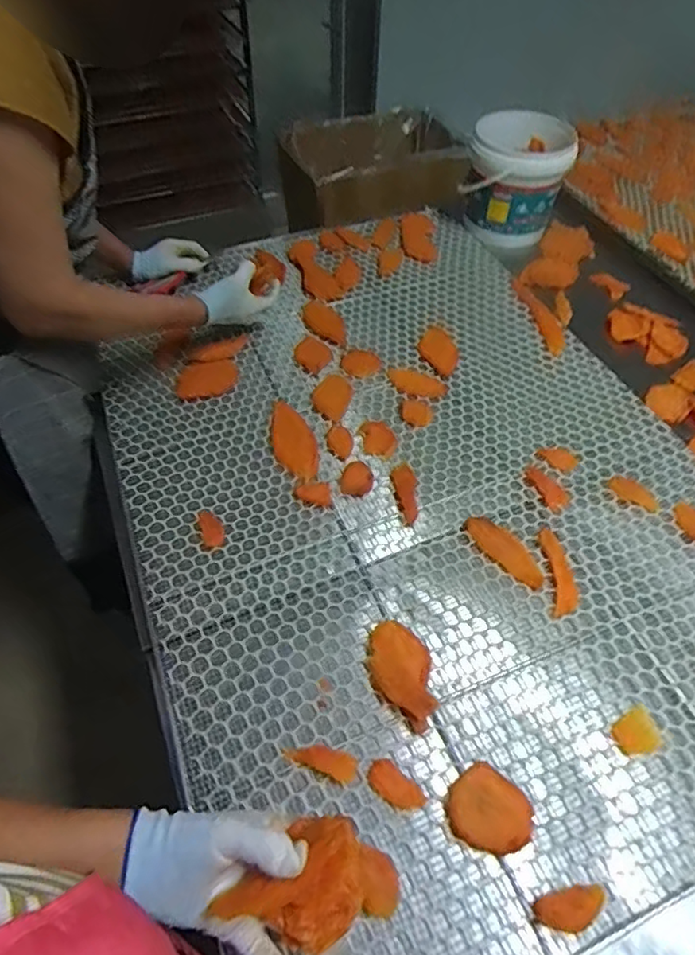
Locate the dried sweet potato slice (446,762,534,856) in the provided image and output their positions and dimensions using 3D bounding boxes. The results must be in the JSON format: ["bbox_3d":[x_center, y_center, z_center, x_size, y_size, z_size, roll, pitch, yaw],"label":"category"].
[{"bbox_3d":[0.138,0.322,0.552,0.077,0.018,0.069,26,58,18],"label":"dried sweet potato slice"}]

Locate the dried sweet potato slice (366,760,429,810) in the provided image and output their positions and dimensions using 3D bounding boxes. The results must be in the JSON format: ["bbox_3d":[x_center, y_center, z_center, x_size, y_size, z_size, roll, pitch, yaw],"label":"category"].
[{"bbox_3d":[0.048,0.306,0.566,0.059,0.005,0.030,33,60,22],"label":"dried sweet potato slice"}]

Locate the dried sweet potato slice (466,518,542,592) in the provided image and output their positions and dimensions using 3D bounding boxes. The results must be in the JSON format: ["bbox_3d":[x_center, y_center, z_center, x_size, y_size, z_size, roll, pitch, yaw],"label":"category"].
[{"bbox_3d":[0.202,0.093,0.734,0.045,0.004,0.120,-31,60,-21],"label":"dried sweet potato slice"}]

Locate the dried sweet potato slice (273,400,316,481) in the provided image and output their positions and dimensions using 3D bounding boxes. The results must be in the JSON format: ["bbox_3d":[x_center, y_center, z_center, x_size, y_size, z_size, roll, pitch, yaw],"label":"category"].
[{"bbox_3d":[-0.080,-0.055,0.851,0.059,0.017,0.145,-10,55,-7],"label":"dried sweet potato slice"}]

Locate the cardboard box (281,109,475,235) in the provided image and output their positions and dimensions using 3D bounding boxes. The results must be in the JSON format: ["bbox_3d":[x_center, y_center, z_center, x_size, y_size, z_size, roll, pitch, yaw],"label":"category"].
[{"bbox_3d":[0.070,-0.890,1.617,0.496,0.154,0.410,-7,53,-6],"label":"cardboard box"}]

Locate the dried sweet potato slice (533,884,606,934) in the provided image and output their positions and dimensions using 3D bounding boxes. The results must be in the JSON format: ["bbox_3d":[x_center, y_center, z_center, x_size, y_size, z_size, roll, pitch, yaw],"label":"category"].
[{"bbox_3d":[0.198,0.383,0.507,0.062,0.015,0.030,-12,55,-9],"label":"dried sweet potato slice"}]

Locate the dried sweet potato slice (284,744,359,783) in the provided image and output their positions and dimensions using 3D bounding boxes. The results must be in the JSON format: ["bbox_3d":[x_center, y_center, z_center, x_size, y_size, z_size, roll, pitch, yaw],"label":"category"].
[{"bbox_3d":[-0.025,0.284,0.578,0.072,0.004,0.026,17,56,12],"label":"dried sweet potato slice"}]

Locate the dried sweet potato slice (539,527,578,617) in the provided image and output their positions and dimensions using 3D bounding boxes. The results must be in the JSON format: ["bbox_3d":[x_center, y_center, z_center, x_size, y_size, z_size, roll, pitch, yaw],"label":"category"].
[{"bbox_3d":[0.262,0.116,0.712,0.032,0.006,0.120,2,54,2],"label":"dried sweet potato slice"}]

